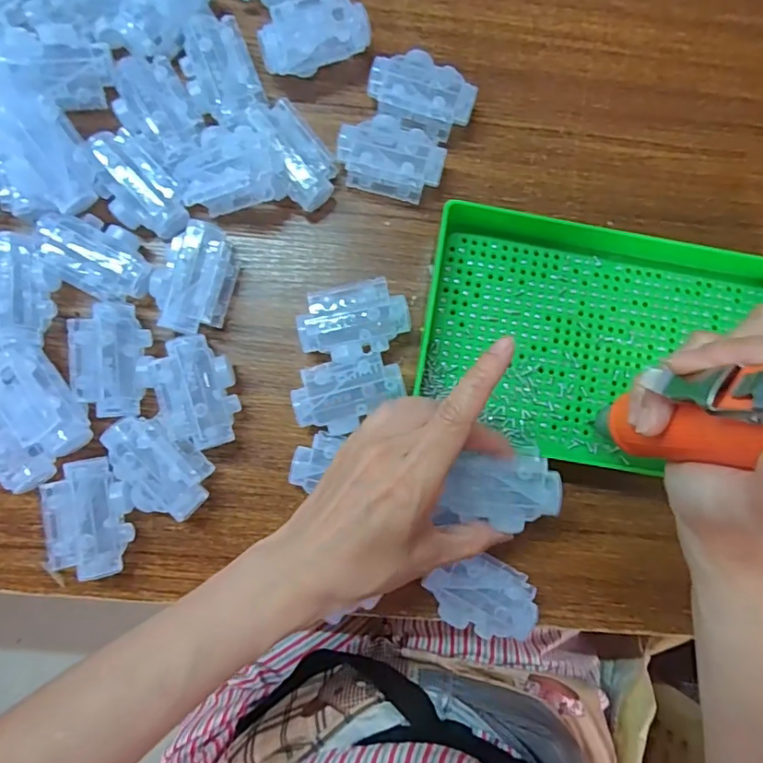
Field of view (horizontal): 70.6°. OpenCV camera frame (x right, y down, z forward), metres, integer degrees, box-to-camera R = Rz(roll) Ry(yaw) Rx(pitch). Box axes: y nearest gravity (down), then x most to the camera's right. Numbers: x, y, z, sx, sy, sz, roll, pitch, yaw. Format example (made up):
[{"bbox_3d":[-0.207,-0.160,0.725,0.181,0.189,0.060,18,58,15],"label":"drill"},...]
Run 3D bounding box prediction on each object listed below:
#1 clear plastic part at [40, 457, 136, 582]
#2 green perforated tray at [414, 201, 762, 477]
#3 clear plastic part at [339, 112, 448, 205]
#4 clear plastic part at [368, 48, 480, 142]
[{"bbox_3d":[-0.175,0.083,0.328,0.043,0.030,0.069,-9,87,-3],"label":"clear plastic part"},{"bbox_3d":[0.145,-0.025,0.349,0.234,0.033,0.156,10,86,-2],"label":"green perforated tray"},{"bbox_3d":[0.007,-0.150,0.355,0.068,0.027,0.045,15,86,-2],"label":"clear plastic part"},{"bbox_3d":[0.027,-0.193,0.362,0.070,0.029,0.045,17,85,-2],"label":"clear plastic part"}]

